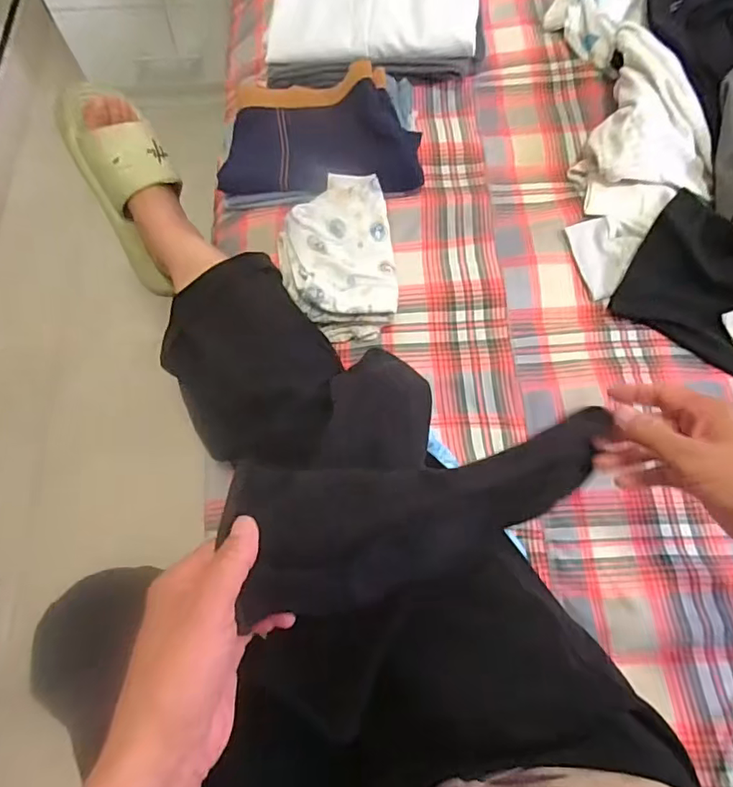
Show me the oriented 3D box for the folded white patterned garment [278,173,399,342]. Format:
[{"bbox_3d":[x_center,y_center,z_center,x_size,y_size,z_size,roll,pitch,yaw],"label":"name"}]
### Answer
[{"bbox_3d":[-0.032,-0.147,0.547,0.118,0.048,0.177,-7,69,-2],"label":"folded white patterned garment"}]

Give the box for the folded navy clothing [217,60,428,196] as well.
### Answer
[{"bbox_3d":[-0.054,-0.307,0.601,0.228,0.060,0.122,-1,69,0],"label":"folded navy clothing"}]

